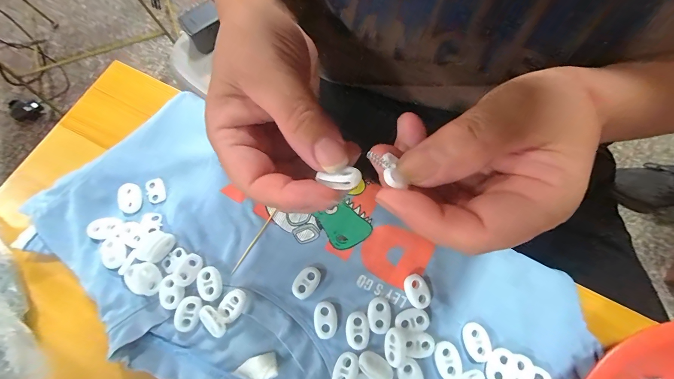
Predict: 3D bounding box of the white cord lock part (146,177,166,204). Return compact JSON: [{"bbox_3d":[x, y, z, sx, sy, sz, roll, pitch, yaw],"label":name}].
[{"bbox_3d":[-0.138,0.001,0.216,0.013,0.004,0.019,-17,73,-4],"label":"white cord lock part"}]

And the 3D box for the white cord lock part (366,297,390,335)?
[{"bbox_3d":[0.027,0.083,0.187,0.015,0.004,0.022,2,73,2],"label":"white cord lock part"}]

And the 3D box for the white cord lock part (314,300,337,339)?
[{"bbox_3d":[-0.008,0.086,0.187,0.015,0.005,0.022,3,73,2],"label":"white cord lock part"}]

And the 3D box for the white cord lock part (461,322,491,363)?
[{"bbox_3d":[0.090,0.098,0.182,0.015,0.004,0.022,-19,74,-4],"label":"white cord lock part"}]

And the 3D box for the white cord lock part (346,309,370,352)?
[{"bbox_3d":[0.013,0.091,0.184,0.015,0.004,0.022,-1,73,1],"label":"white cord lock part"}]

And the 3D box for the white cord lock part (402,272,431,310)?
[{"bbox_3d":[0.053,0.068,0.190,0.015,0.008,0.021,-29,75,-7],"label":"white cord lock part"}]

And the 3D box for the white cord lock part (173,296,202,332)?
[{"bbox_3d":[-0.099,0.082,0.187,0.014,0.006,0.021,12,74,5],"label":"white cord lock part"}]

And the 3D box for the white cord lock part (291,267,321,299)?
[{"bbox_3d":[-0.021,0.064,0.195,0.015,0.005,0.022,41,78,12],"label":"white cord lock part"}]

